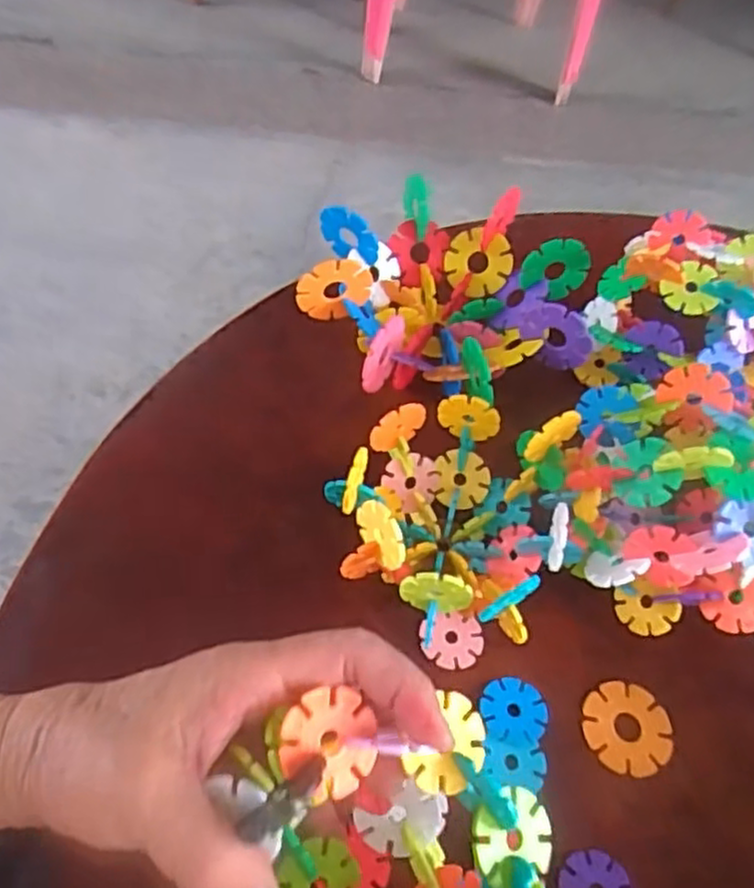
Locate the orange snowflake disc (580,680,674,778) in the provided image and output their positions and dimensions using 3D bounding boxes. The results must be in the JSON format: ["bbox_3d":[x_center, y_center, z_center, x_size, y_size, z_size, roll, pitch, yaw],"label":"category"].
[{"bbox_3d":[0.123,0.138,0.353,0.043,0.004,0.042,3,54,-4],"label":"orange snowflake disc"}]

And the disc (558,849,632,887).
[{"bbox_3d":[0.096,0.191,0.312,0.031,0.004,0.026,27,56,14],"label":"disc"}]

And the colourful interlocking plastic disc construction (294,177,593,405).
[{"bbox_3d":[0.042,-0.086,0.435,0.165,0.058,0.155,9,54,1],"label":"colourful interlocking plastic disc construction"}]

